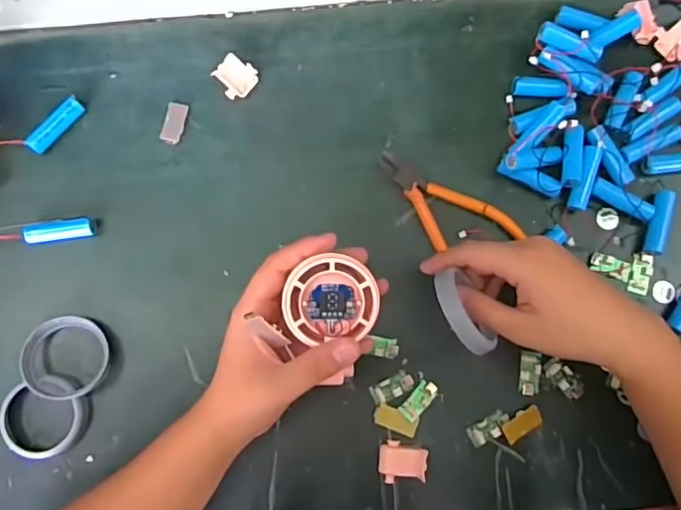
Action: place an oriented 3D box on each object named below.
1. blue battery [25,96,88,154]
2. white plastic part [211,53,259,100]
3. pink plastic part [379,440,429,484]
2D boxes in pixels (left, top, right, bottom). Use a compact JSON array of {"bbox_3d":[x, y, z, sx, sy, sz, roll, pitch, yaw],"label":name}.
[{"bbox_3d":[-0.216,-0.098,0.429,0.013,0.016,0.049,39,86,3],"label":"blue battery"},{"bbox_3d":[-0.082,-0.137,0.436,0.030,0.008,0.029,34,86,2],"label":"white plastic part"},{"bbox_3d":[0.044,0.147,0.395,0.032,0.012,0.028,2,85,0],"label":"pink plastic part"}]

